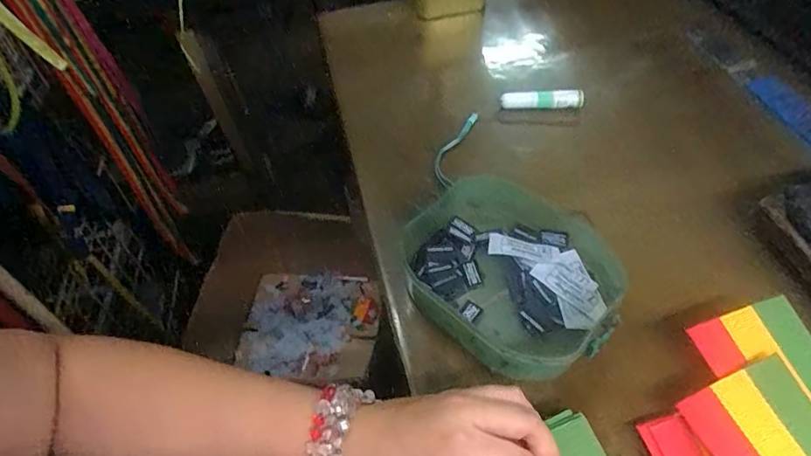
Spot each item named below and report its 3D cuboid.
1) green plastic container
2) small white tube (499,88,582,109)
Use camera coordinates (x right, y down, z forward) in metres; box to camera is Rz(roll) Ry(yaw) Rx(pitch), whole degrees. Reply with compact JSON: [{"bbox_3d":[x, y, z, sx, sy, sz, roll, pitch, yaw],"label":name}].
[{"bbox_3d":[0.084,0.030,0.391,0.159,0.045,0.171,-2,54,2],"label":"green plastic container"},{"bbox_3d":[0.148,-0.137,0.527,0.088,0.021,0.016,-2,54,2],"label":"small white tube"}]

